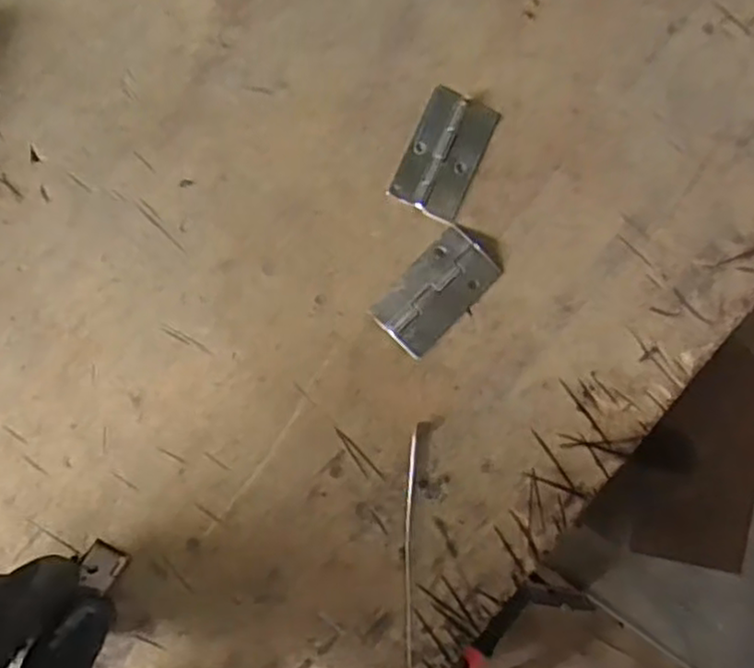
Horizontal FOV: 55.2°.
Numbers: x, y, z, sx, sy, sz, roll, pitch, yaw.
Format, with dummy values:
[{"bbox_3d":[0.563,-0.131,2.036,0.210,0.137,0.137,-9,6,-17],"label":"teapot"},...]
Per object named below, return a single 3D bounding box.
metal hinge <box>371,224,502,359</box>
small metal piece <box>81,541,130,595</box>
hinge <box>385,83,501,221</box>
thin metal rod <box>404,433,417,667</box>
[{"bbox_3d":[0.025,-0.018,0.301,0.029,0.004,0.051,43,88,2],"label":"metal hinge"},{"bbox_3d":[-0.112,0.094,0.295,0.015,0.007,0.016,32,87,1],"label":"small metal piece"},{"bbox_3d":[0.029,-0.076,0.303,0.030,0.004,0.051,24,87,1],"label":"hinge"},{"bbox_3d":[0.013,0.090,0.299,0.004,0.004,0.096,1,87,0],"label":"thin metal rod"}]

